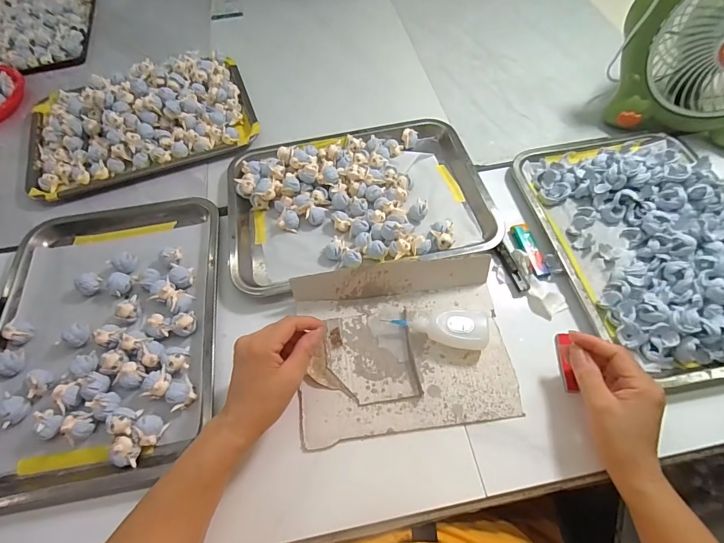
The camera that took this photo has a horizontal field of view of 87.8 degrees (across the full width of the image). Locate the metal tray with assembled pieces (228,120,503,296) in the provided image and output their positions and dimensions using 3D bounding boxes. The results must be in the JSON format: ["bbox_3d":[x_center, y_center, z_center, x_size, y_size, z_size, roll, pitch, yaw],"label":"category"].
[{"bbox_3d":[-0.009,-0.109,0.524,0.348,0.036,0.256,-11,60,-3],"label":"metal tray with assembled pieces"}]

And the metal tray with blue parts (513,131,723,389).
[{"bbox_3d":[0.366,-0.048,0.464,0.253,0.057,0.343,-12,60,-3],"label":"metal tray with blue parts"}]

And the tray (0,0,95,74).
[{"bbox_3d":[-0.704,-0.517,0.793,0.238,0.040,0.336,-17,60,-6],"label":"tray"}]

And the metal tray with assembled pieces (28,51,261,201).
[{"bbox_3d":[-0.373,-0.269,0.621,0.352,0.069,0.243,-20,61,-8],"label":"metal tray with assembled pieces"}]

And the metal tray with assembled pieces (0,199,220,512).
[{"bbox_3d":[-0.306,0.059,0.446,0.259,0.030,0.359,-10,60,-2],"label":"metal tray with assembled pieces"}]

